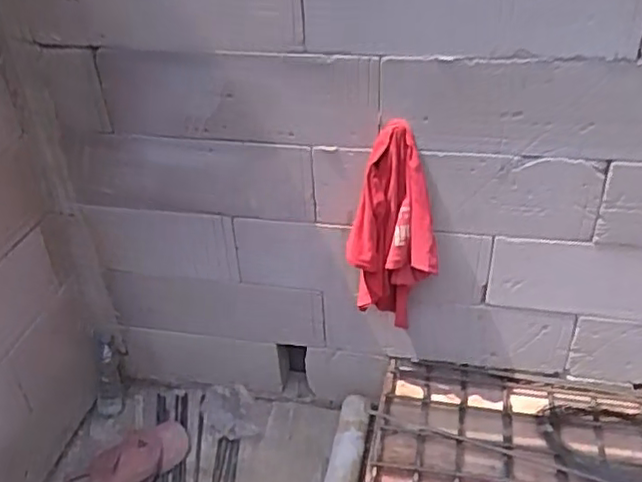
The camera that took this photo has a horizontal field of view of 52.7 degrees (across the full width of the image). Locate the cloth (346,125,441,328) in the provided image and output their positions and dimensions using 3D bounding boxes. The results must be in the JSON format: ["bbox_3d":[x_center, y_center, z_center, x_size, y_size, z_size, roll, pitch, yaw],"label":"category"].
[{"bbox_3d":[0.151,-0.013,1.381,0.187,0.474,0.092,2,34,8],"label":"cloth"}]

